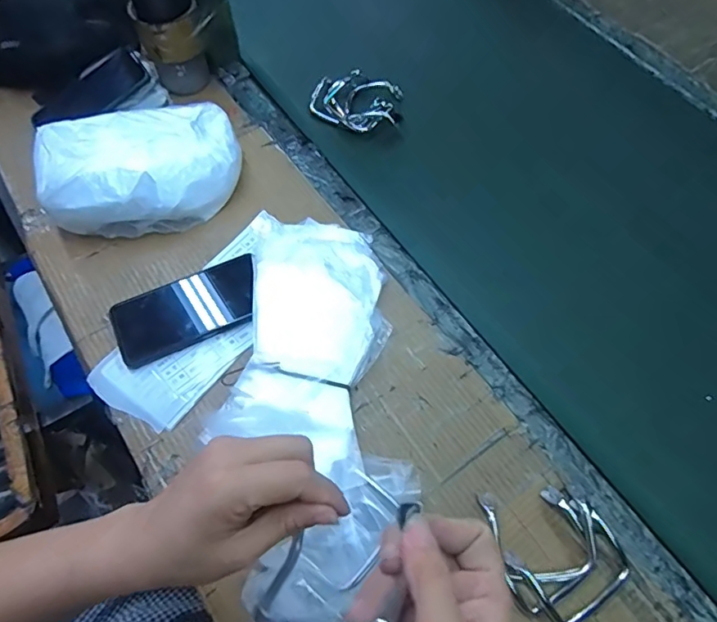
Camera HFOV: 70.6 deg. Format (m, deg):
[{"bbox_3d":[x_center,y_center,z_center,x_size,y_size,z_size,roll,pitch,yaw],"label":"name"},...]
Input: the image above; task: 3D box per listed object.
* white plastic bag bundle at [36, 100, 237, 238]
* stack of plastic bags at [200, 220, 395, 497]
[{"bbox_3d":[-0.247,-0.165,0.589,0.206,0.083,0.128,-10,63,-7],"label":"white plastic bag bundle"},{"bbox_3d":[-0.051,0.018,0.525,0.142,0.037,0.285,8,62,3],"label":"stack of plastic bags"}]

